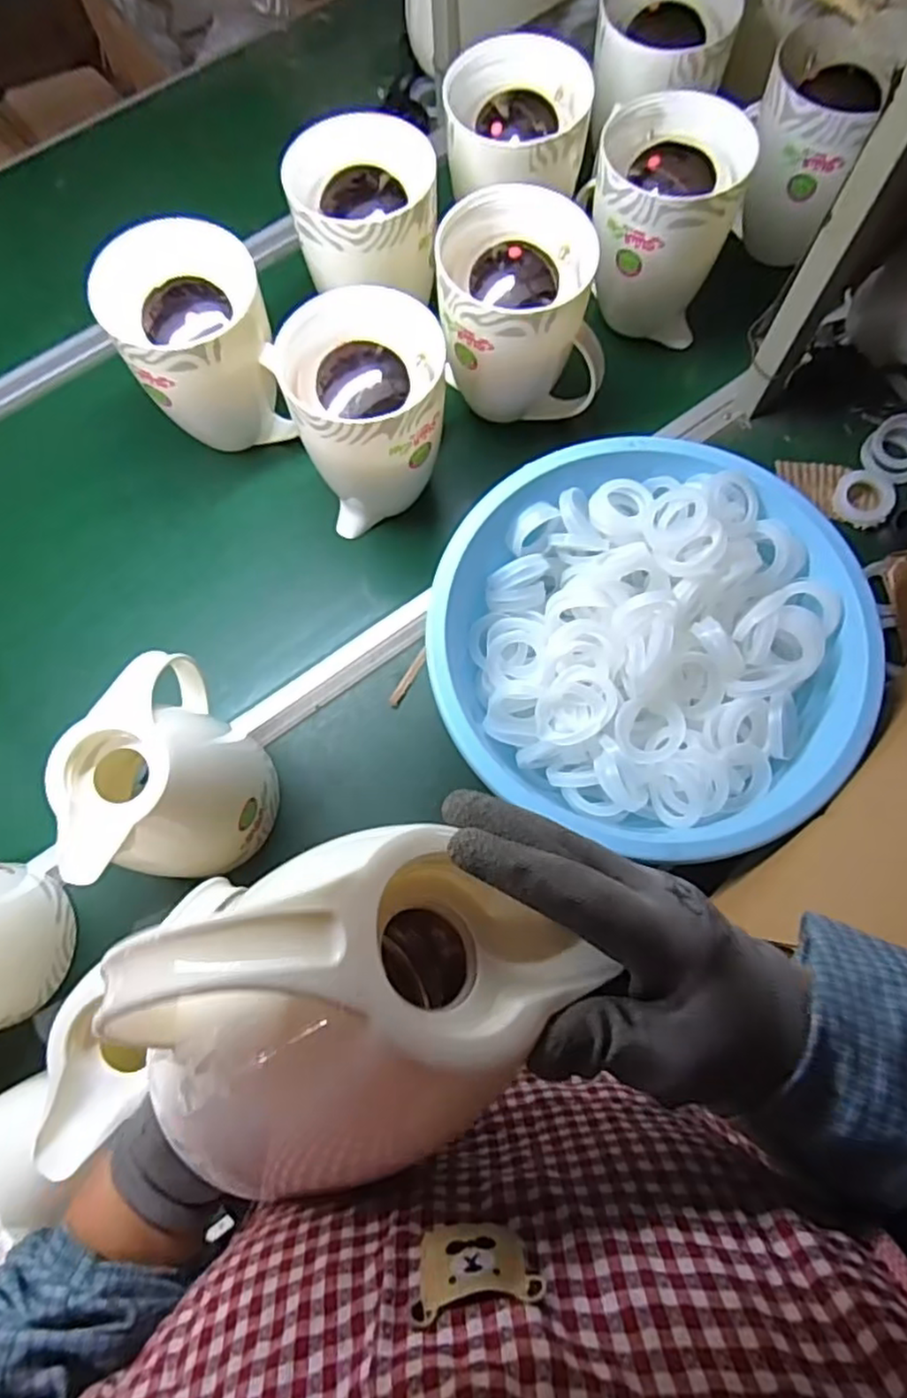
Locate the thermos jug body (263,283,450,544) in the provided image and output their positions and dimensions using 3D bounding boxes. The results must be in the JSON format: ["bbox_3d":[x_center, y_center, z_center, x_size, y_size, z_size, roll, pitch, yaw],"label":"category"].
[{"bbox_3d":[-0.077,-0.277,0.682,0.156,0.191,0.154,-16,73,-3],"label":"thermos jug body"}]

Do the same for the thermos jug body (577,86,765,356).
[{"bbox_3d":[0.221,-0.516,0.734,0.148,0.176,0.157,5,73,3],"label":"thermos jug body"}]

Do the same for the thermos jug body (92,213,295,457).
[{"bbox_3d":[-0.254,-0.350,0.694,0.133,0.210,0.125,-1,73,2],"label":"thermos jug body"}]

